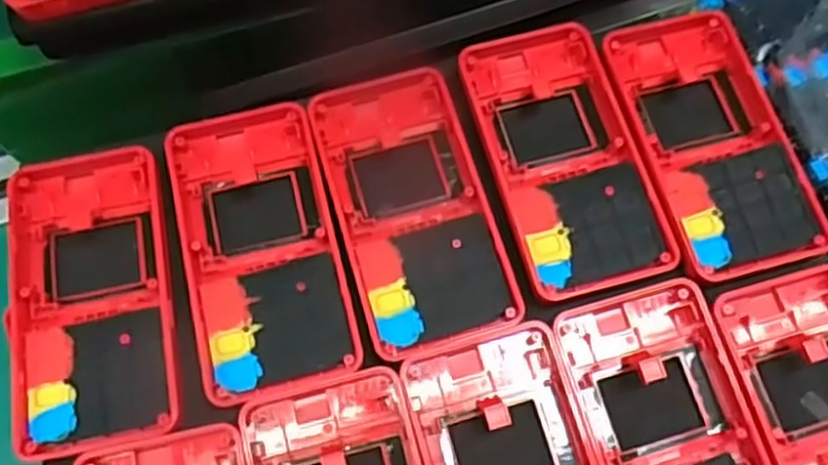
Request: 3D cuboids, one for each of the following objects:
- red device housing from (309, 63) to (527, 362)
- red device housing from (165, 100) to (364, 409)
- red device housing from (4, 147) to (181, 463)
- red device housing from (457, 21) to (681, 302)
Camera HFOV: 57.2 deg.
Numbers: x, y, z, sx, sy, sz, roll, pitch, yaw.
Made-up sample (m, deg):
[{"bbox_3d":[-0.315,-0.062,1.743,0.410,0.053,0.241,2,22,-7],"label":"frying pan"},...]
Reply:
[{"bbox_3d":[-0.002,-0.012,0.321,0.061,0.015,0.122,-15,69,-6],"label":"red device housing"},{"bbox_3d":[-0.064,0.004,0.315,0.062,0.016,0.124,-14,69,-5],"label":"red device housing"},{"bbox_3d":[-0.132,0.022,0.309,0.064,0.013,0.125,-11,68,-4],"label":"red device housing"},{"bbox_3d":[0.064,-0.035,0.330,0.062,0.015,0.124,-15,69,-5],"label":"red device housing"}]

